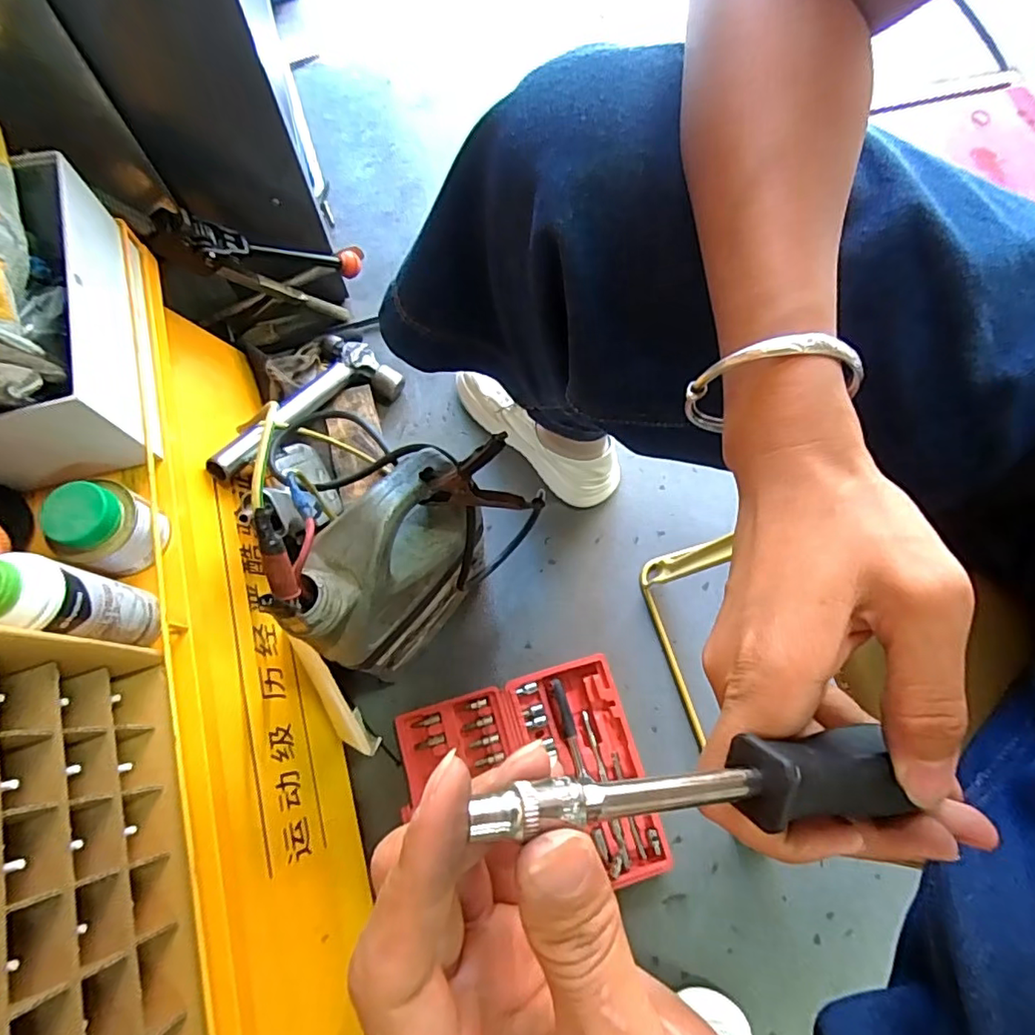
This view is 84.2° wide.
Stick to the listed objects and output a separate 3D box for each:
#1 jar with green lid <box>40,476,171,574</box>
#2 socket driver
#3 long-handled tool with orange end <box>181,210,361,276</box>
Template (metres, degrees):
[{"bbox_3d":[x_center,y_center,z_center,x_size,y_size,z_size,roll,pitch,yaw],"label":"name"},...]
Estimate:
[{"bbox_3d":[-0.322,0.007,0.447,0.056,0.065,0.066,22,73,5],"label":"jar with green lid"},{"bbox_3d":[0.052,0.066,0.141,0.131,0.016,0.020,7,70,-25],"label":"socket driver"},{"bbox_3d":[-0.280,-0.316,0.678,0.225,0.035,0.031,-17,68,-50],"label":"long-handled tool with orange end"}]

